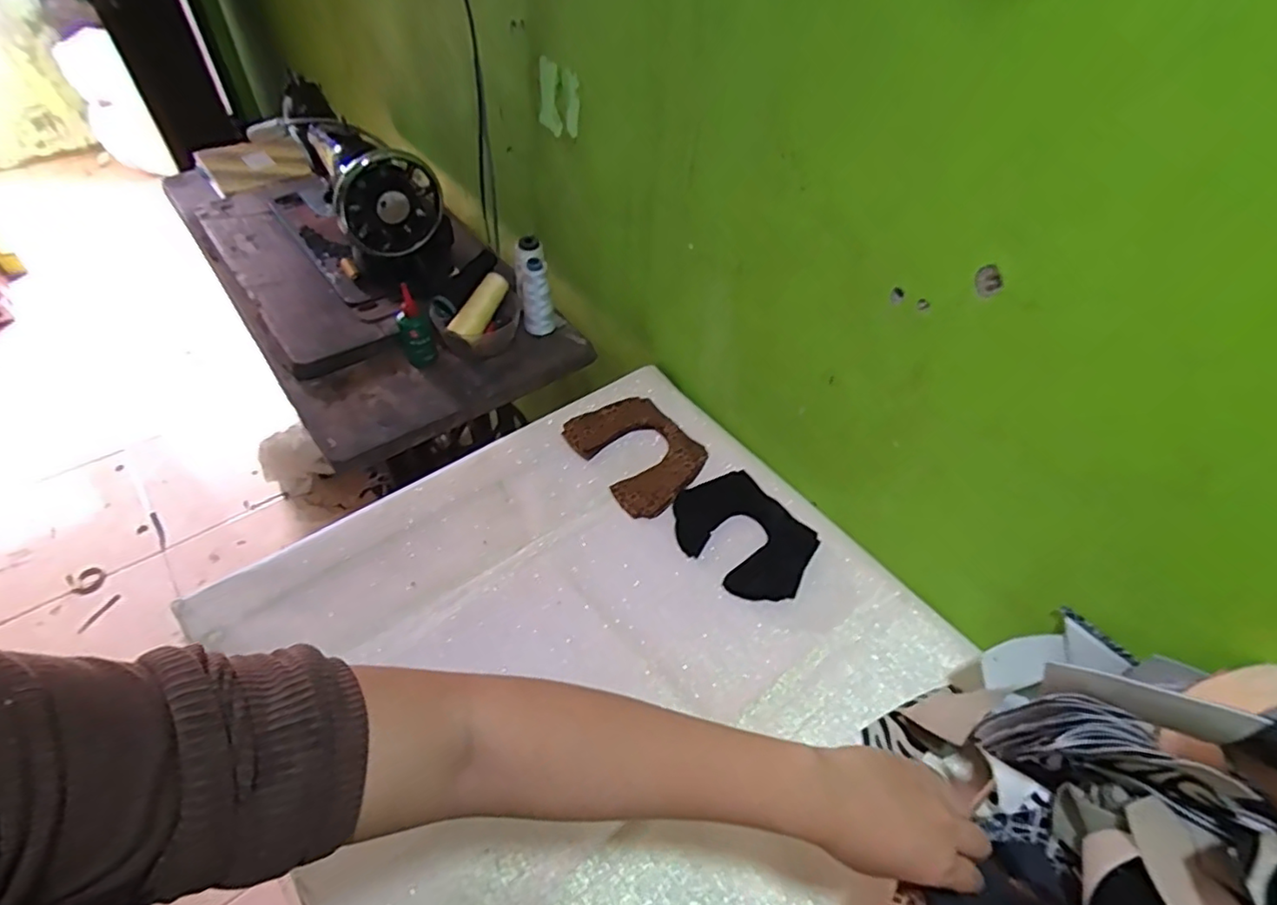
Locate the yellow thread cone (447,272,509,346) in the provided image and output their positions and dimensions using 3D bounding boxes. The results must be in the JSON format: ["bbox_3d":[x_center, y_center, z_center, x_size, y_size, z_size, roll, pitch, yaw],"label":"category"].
[{"bbox_3d":[-0.220,-0.208,0.869,0.032,0.041,0.118,19,66,15],"label":"yellow thread cone"}]

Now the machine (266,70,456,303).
[{"bbox_3d":[-0.445,-0.396,0.938,0.170,0.214,0.377,-32,58,-28],"label":"machine"}]

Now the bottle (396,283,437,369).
[{"bbox_3d":[-0.304,-0.165,0.843,0.044,0.109,0.045,-13,51,-16],"label":"bottle"}]

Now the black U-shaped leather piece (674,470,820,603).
[{"bbox_3d":[0.117,0.093,0.700,0.118,0.008,0.162,-36,62,-21],"label":"black U-shaped leather piece"}]

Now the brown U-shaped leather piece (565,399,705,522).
[{"bbox_3d":[0.003,-0.003,0.773,0.130,0.011,0.163,-31,65,-24],"label":"brown U-shaped leather piece"}]

